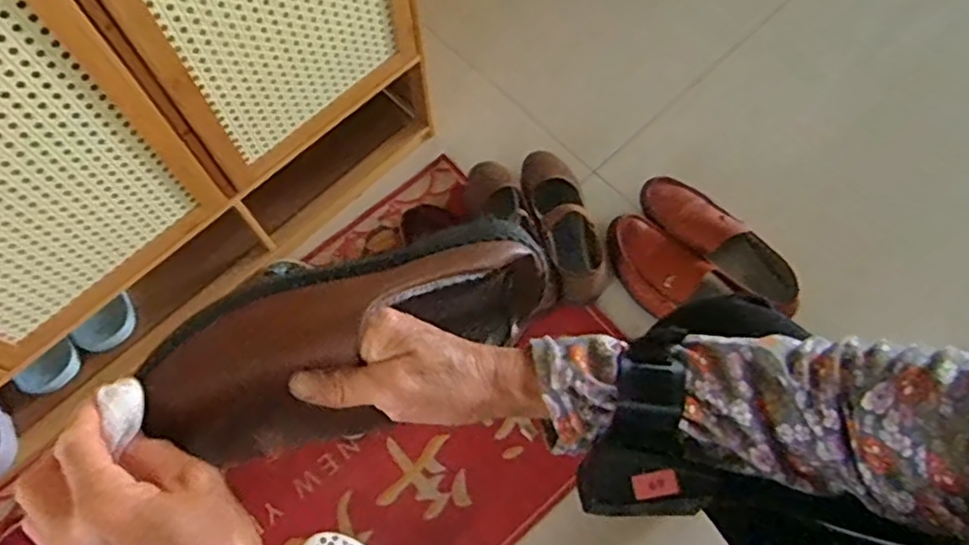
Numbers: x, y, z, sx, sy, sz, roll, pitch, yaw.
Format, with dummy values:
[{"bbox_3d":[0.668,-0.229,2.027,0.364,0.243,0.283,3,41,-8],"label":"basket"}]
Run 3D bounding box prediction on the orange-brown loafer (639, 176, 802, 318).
[{"bbox_3d":[0.328,-0.041,0.938,0.084,0.050,0.261,-39,74,-14],"label":"orange-brown loafer"}]

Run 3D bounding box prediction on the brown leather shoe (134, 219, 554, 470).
[{"bbox_3d":[-0.068,0.036,0.378,0.234,0.076,0.091,-22,70,-15],"label":"brown leather shoe"}]

